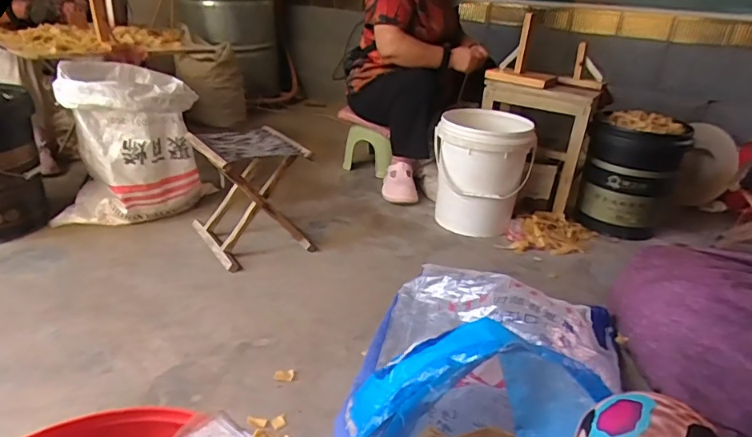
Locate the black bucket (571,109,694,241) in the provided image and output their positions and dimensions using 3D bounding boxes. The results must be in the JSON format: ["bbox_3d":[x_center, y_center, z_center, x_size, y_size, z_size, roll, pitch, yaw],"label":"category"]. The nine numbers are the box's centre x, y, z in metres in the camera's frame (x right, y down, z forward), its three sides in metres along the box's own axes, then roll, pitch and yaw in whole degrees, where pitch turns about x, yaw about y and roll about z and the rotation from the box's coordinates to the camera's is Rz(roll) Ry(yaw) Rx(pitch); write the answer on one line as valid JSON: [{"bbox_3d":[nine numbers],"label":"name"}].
[{"bbox_3d":[0.831,-0.148,1.620,0.274,0.364,0.244,15,28,23],"label":"black bucket"}]

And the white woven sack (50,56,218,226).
[{"bbox_3d":[-0.744,-0.226,1.502,0.372,0.430,0.268,3,26,-4],"label":"white woven sack"}]

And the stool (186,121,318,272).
[{"bbox_3d":[-0.354,-0.071,1.385,0.255,0.295,0.291,-14,32,-34],"label":"stool"}]

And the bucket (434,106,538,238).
[{"bbox_3d":[0.346,-0.157,1.609,0.288,0.346,0.307,12,27,13],"label":"bucket"}]

